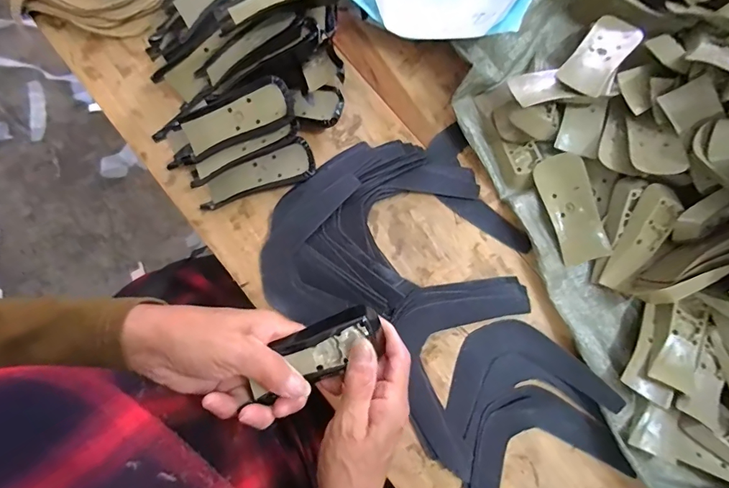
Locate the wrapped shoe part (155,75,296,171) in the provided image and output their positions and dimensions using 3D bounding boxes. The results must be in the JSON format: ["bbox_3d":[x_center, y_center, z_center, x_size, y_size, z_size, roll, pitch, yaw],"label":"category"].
[{"bbox_3d":[-0.138,-0.115,0.384,0.144,0.022,0.047,-20,80,11],"label":"wrapped shoe part"}]

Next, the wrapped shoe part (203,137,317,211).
[{"bbox_3d":[-0.107,-0.067,0.401,0.115,0.011,0.037,-21,83,-5],"label":"wrapped shoe part"}]

